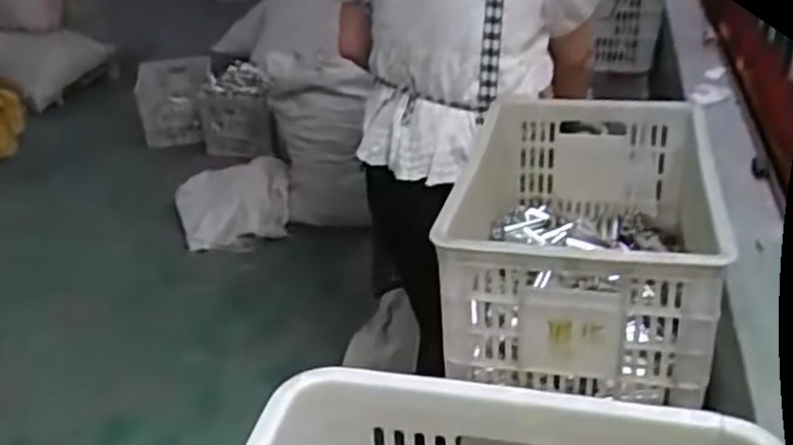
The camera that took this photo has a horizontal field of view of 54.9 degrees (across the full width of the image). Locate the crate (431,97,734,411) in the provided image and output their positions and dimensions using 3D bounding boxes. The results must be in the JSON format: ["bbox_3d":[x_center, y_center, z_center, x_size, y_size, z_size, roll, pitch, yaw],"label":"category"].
[{"bbox_3d":[0.263,-0.004,1.047,0.319,0.195,0.530,5,28,13],"label":"crate"}]

